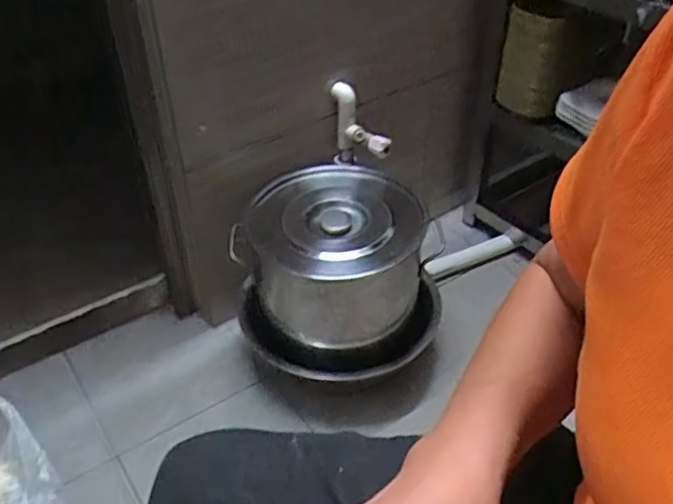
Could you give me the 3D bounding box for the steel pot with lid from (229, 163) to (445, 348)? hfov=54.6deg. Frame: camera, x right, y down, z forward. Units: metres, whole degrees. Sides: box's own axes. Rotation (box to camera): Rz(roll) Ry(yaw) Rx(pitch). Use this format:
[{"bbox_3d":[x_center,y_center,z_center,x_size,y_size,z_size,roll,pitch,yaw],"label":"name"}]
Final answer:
[{"bbox_3d":[0.017,0.008,1.174,0.301,0.209,0.287,-1,39,1],"label":"steel pot with lid"}]

